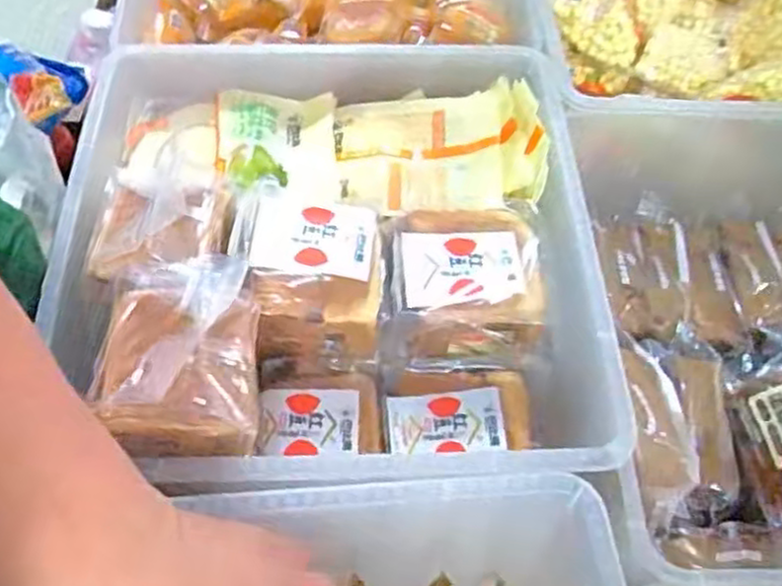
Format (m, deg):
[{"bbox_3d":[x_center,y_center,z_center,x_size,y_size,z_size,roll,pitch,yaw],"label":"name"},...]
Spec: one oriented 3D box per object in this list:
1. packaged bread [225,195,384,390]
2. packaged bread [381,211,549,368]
[{"bbox_3d":[-0.049,-0.002,0.452,0.084,0.081,0.082,2,57,-2],"label":"packaged bread"},{"bbox_3d":[0.043,0.000,0.450,0.091,0.057,0.074,-1,57,-3],"label":"packaged bread"}]

